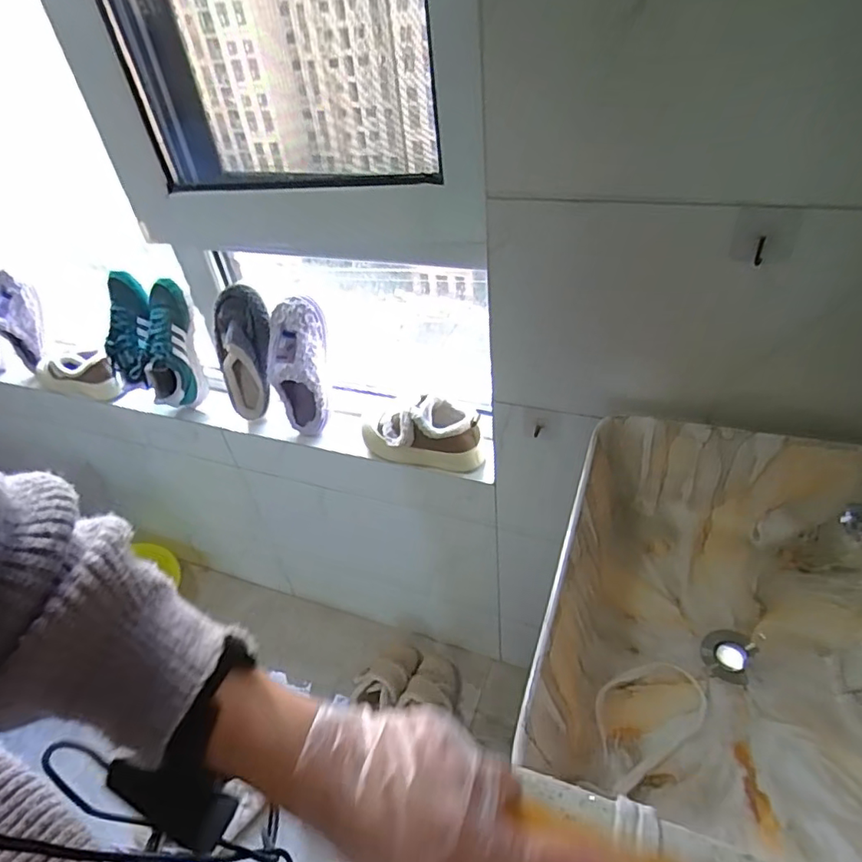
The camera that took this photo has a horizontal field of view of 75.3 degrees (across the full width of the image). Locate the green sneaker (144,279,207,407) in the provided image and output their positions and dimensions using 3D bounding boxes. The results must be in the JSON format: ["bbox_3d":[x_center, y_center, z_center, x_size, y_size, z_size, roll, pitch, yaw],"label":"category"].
[{"bbox_3d":[-0.539,-0.180,1.172,0.101,0.263,0.117,3,15,12],"label":"green sneaker"}]

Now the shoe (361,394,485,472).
[{"bbox_3d":[-0.022,0.002,1.006,0.224,0.108,0.079,5,42,13],"label":"shoe"}]

